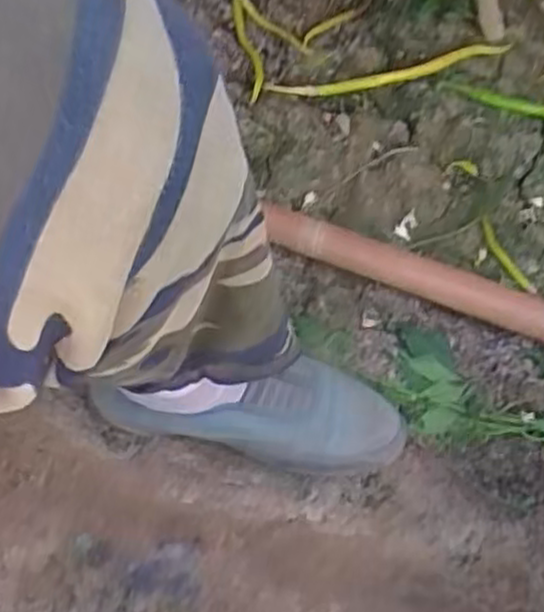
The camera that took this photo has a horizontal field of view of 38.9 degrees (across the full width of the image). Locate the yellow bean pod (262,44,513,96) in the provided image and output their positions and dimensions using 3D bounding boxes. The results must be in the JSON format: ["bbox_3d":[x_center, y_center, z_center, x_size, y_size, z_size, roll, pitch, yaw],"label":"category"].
[{"bbox_3d":[0.118,-0.236,0.777,0.243,0.013,0.025,-10,71,-5],"label":"yellow bean pod"}]

